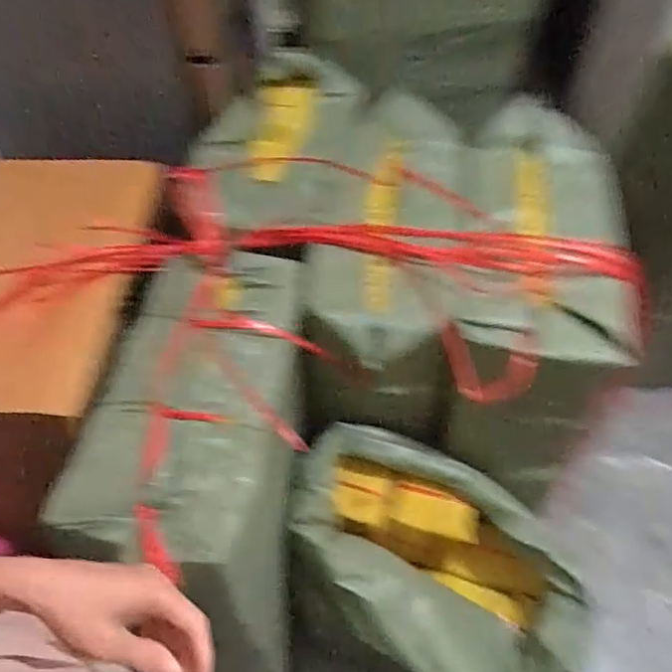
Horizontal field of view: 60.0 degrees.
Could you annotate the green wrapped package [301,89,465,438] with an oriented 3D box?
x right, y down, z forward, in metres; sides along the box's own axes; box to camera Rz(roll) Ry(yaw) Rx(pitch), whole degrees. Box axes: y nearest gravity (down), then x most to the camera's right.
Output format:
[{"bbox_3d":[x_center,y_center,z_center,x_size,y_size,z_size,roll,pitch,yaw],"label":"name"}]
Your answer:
[{"bbox_3d":[0.088,-0.164,1.085,0.246,0.224,0.661,3,63,4],"label":"green wrapped package"}]

